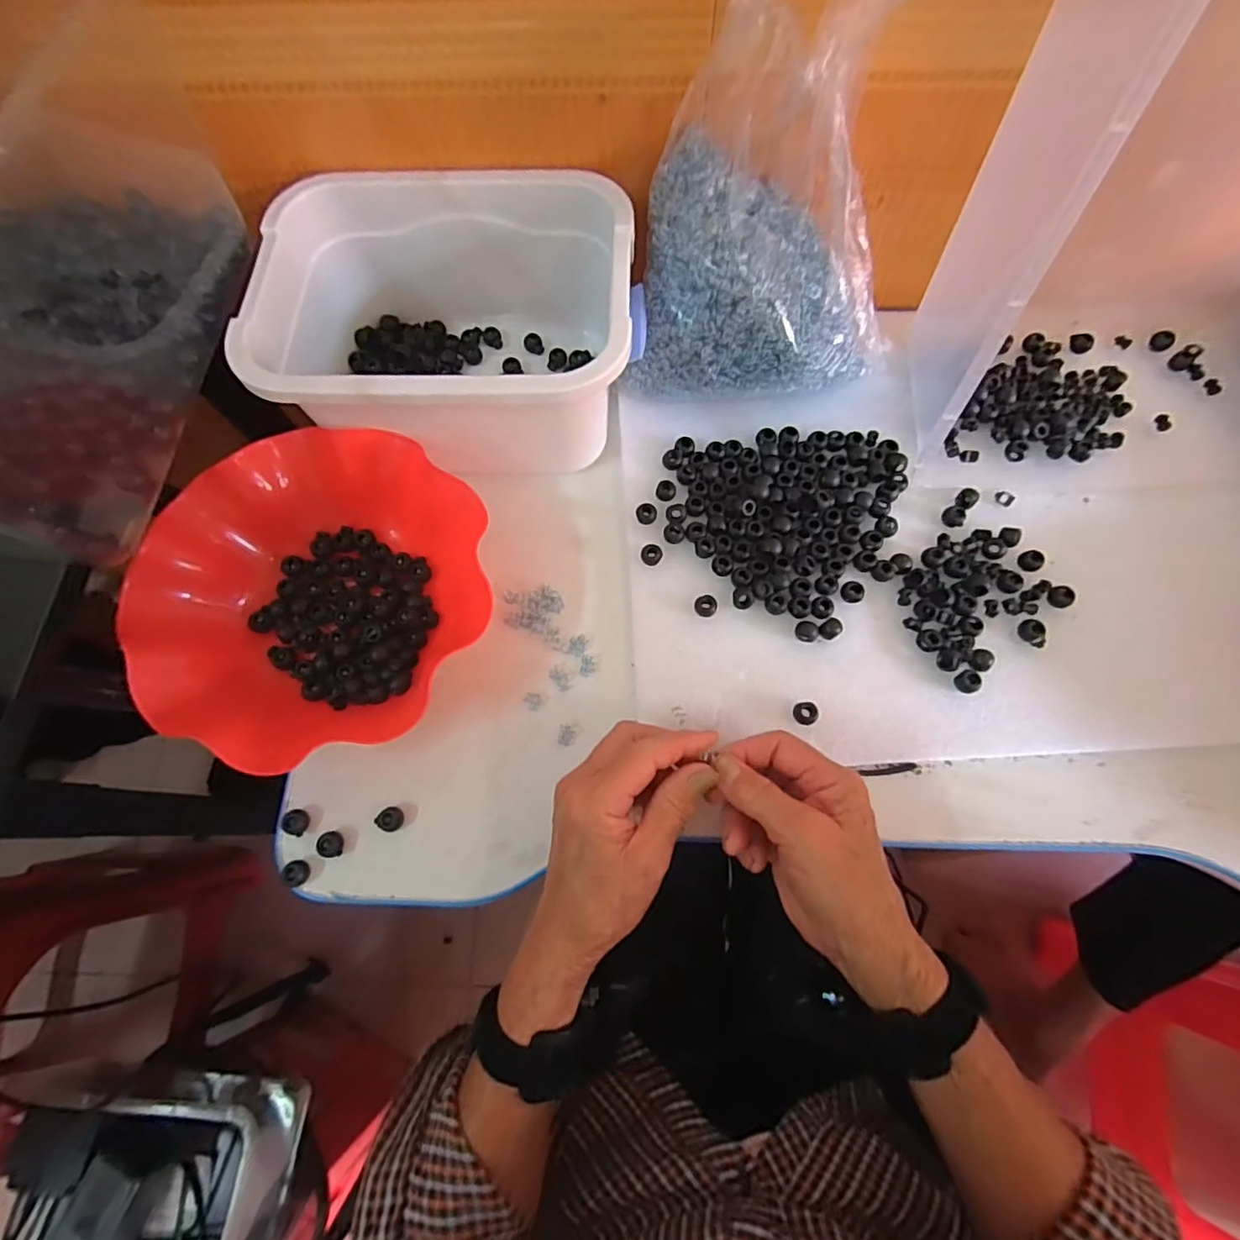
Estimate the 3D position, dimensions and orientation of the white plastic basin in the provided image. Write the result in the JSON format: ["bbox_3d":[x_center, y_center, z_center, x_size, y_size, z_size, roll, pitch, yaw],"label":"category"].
[{"bbox_3d":[-0.117,-0.205,0.427,0.247,0.124,0.185,1,73,1],"label":"white plastic basin"}]

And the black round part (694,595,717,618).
[{"bbox_3d":[0.060,-0.010,0.403,0.015,0.005,0.016,0,77,1],"label":"black round part"}]

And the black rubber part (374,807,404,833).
[{"bbox_3d":[-0.149,0.129,0.373,0.015,0.014,0.016,0,77,1],"label":"black rubber part"}]

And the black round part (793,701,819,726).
[{"bbox_3d":[0.121,0.062,0.378,0.016,0.011,0.015,0,77,1],"label":"black round part"}]

